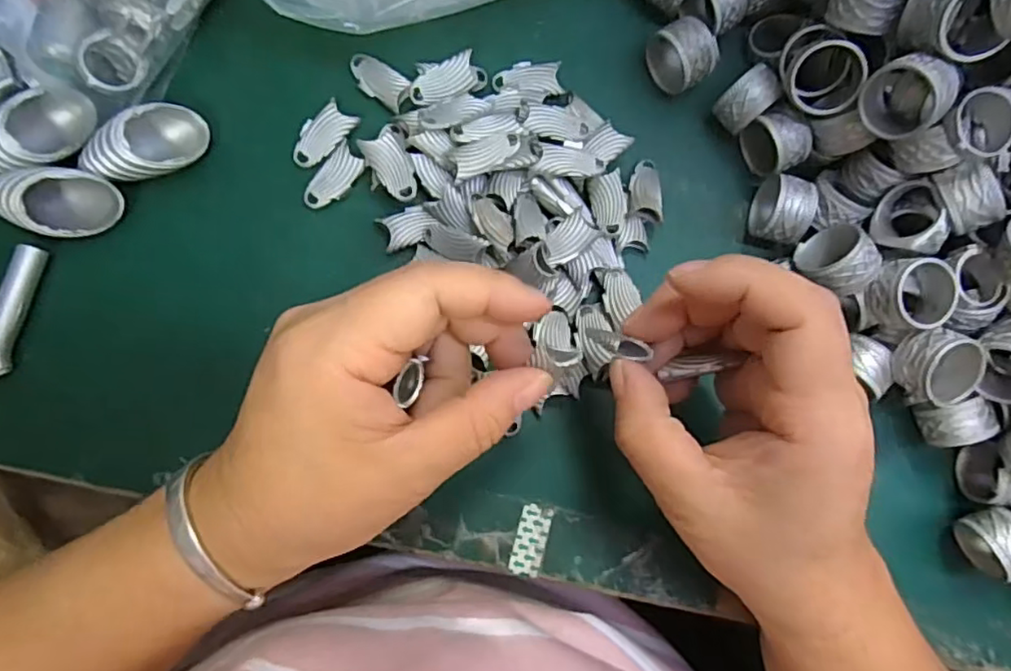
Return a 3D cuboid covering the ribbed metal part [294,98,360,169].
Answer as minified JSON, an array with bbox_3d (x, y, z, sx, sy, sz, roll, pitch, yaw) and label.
[{"bbox_3d":[-0.077,-0.084,0.259,0.015,0.004,0.030,41,82,1],"label":"ribbed metal part"}]

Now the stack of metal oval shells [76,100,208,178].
[{"bbox_3d":[-0.140,-0.073,0.242,0.044,0.022,0.023,-39,88,-7],"label":"stack of metal oval shells"}]

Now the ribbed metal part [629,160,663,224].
[{"bbox_3d":[0.061,-0.064,0.269,0.014,0.009,0.029,5,83,-4],"label":"ribbed metal part"}]

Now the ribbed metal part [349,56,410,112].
[{"bbox_3d":[-0.054,-0.109,0.264,0.028,0.004,0.016,33,82,0],"label":"ribbed metal part"}]

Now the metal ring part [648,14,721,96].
[{"bbox_3d":[0.077,-0.122,0.270,0.018,0.024,0.028,-26,86,-7],"label":"metal ring part"}]

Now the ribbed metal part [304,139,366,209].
[{"bbox_3d":[-0.072,-0.065,0.258,0.014,0.004,0.030,37,82,0],"label":"ribbed metal part"}]

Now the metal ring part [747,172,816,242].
[{"bbox_3d":[0.118,-0.053,0.267,0.017,0.025,0.027,14,83,-3],"label":"metal ring part"}]

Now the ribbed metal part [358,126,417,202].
[{"bbox_3d":[-0.046,-0.070,0.255,0.016,0.005,0.031,-34,87,-7],"label":"ribbed metal part"}]

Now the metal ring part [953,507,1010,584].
[{"bbox_3d":[0.200,0.085,0.254,0.017,0.028,0.026,-16,85,-6],"label":"metal ring part"}]

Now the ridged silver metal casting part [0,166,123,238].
[{"bbox_3d":[-0.174,-0.052,0.238,0.042,0.025,0.027,20,83,-2],"label":"ridged silver metal casting part"}]

